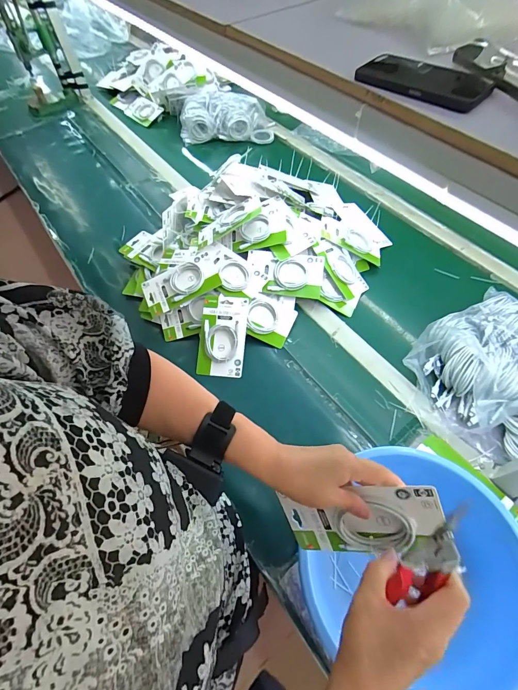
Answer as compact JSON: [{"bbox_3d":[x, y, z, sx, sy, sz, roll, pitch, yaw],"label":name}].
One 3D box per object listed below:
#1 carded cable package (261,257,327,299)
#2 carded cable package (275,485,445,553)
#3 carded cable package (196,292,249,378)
[{"bbox_3d":[0.087,-0.169,0.830,0.131,0.016,0.102,6,86,0],"label":"carded cable package"},{"bbox_3d":[0.112,0.203,0.395,0.185,0.089,0.016,-17,17,29],"label":"carded cable package"},{"bbox_3d":[-0.083,-0.022,0.776,0.105,0.027,0.183,5,81,3],"label":"carded cable package"}]

